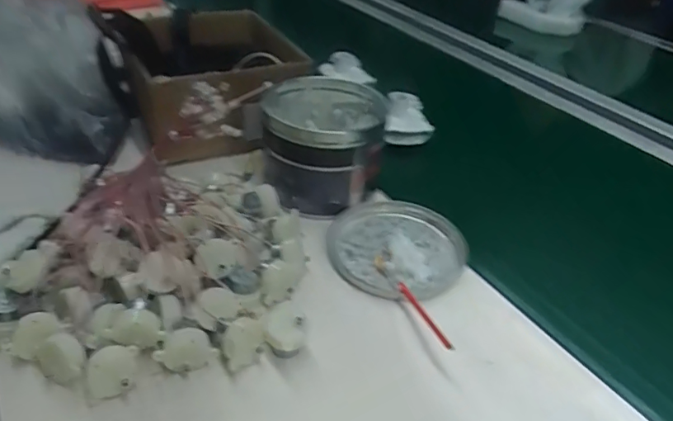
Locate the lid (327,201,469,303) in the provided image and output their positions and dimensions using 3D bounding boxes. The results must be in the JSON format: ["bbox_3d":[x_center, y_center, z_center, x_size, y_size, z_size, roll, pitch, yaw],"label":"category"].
[{"bbox_3d":[0.061,0.036,0.501,0.132,0.018,0.134,3,36,-2],"label":"lid"}]

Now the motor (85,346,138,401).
[{"bbox_3d":[-0.152,0.111,0.341,0.025,0.033,0.026,9,36,5],"label":"motor"}]

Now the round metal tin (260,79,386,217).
[{"bbox_3d":[-0.015,-0.073,0.551,0.128,0.097,0.159,3,36,-3],"label":"round metal tin"}]

